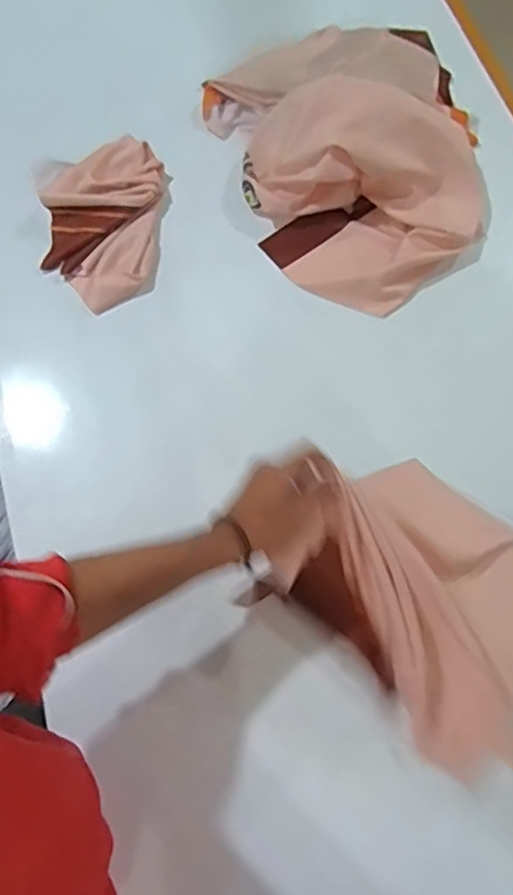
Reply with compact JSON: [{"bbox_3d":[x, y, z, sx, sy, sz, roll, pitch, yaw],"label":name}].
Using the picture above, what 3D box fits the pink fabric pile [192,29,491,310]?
[{"bbox_3d":[0.140,-0.386,0.757,0.318,0.117,0.388,-20,73,-6],"label":"pink fabric pile"}]

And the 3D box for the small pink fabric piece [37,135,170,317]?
[{"bbox_3d":[-0.191,-0.285,0.751,0.142,0.035,0.218,4,72,1],"label":"small pink fabric piece"}]

